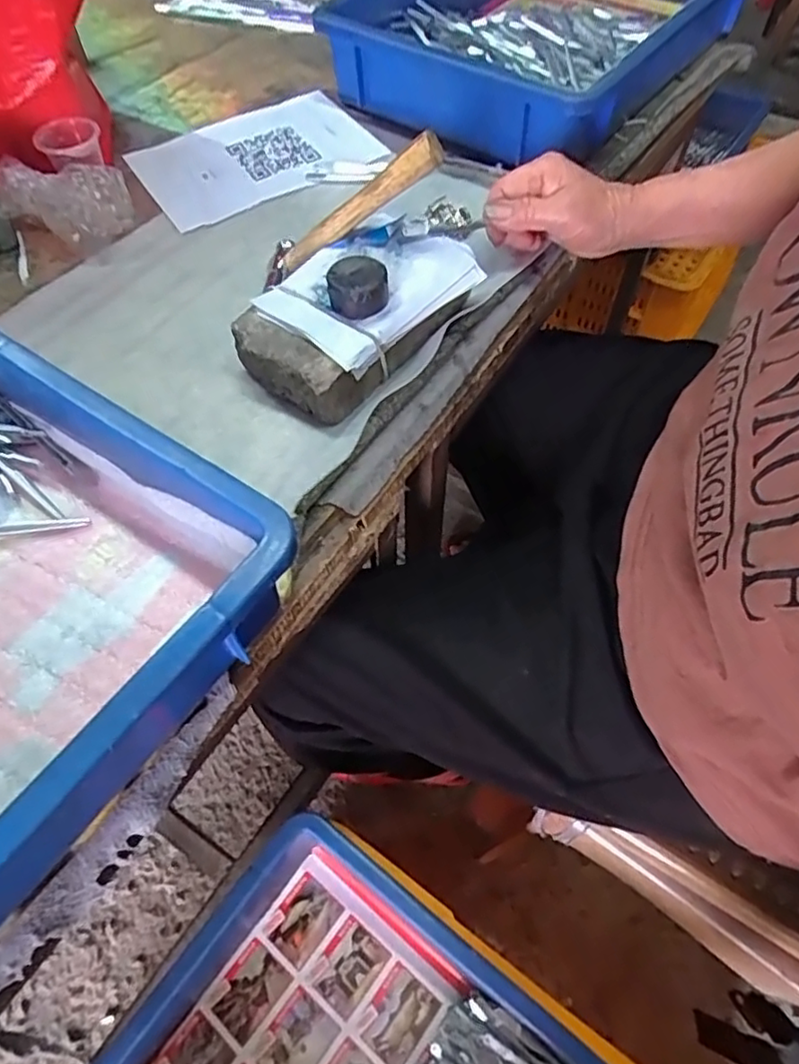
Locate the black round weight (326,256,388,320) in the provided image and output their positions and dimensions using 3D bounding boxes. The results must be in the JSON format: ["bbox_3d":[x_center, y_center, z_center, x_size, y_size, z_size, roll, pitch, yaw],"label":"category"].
[{"bbox_3d":[-0.027,-0.160,0.412,0.037,0.022,0.037,-4,58,-2],"label":"black round weight"}]

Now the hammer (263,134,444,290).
[{"bbox_3d":[-0.036,-0.224,0.442,0.155,0.019,0.046,-19,42,35],"label":"hammer"}]

